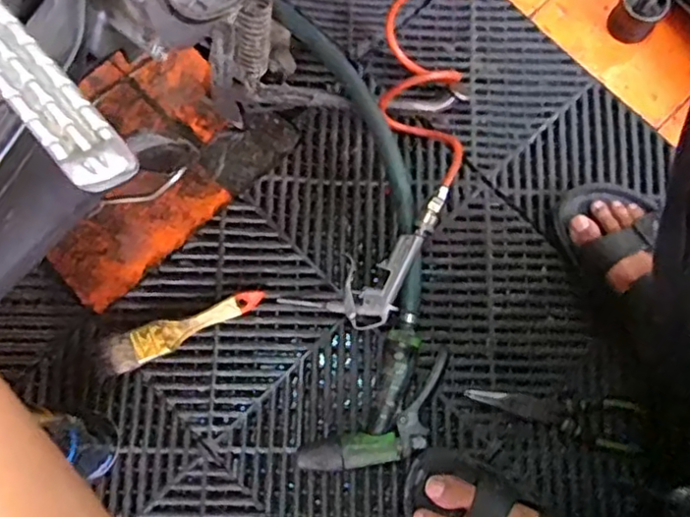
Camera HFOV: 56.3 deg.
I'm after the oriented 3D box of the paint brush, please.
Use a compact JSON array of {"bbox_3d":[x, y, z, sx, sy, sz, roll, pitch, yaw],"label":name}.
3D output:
[{"bbox_3d":[-0.164,0.074,0.663,0.169,0.021,0.036,-20,77,-5],"label":"paint brush"}]

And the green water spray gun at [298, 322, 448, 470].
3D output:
[{"bbox_3d":[0.041,0.155,0.637,0.085,0.035,0.165,37,78,8],"label":"green water spray gun"}]

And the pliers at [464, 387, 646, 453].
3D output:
[{"bbox_3d":[0.205,0.151,0.635,0.168,0.021,0.050,10,76,2],"label":"pliers"}]

